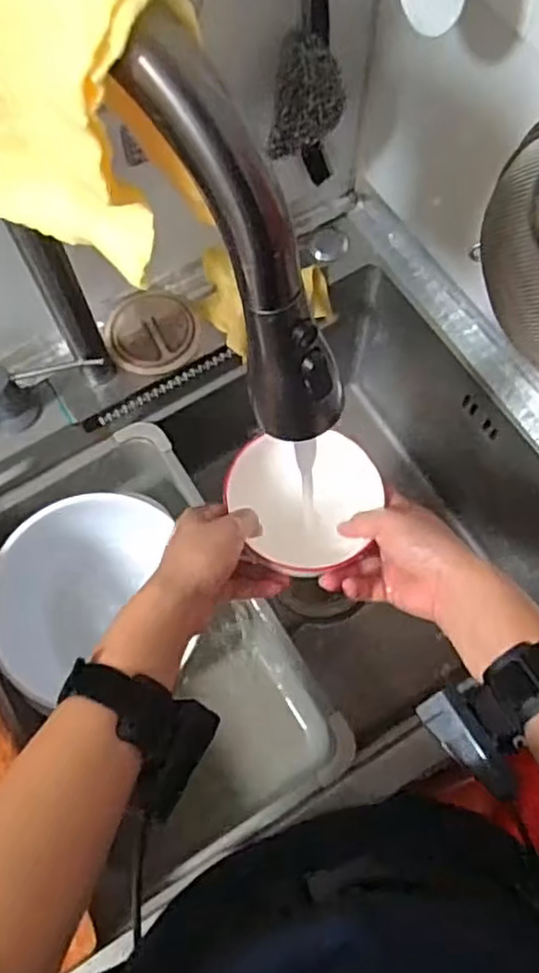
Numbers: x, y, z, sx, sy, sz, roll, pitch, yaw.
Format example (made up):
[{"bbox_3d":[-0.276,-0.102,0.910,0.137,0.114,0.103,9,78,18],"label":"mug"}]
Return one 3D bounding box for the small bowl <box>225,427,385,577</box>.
[{"bbox_3d":[0.029,0.011,0.510,0.108,0.068,0.104,-26,71,-8],"label":"small bowl"}]

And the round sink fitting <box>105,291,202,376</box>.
[{"bbox_3d":[-0.101,-0.134,0.590,0.077,0.018,0.075,0,69,1],"label":"round sink fitting"}]

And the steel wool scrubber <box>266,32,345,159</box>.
[{"bbox_3d":[0.025,-0.271,0.473,0.051,0.072,0.028,-3,69,0],"label":"steel wool scrubber"}]

